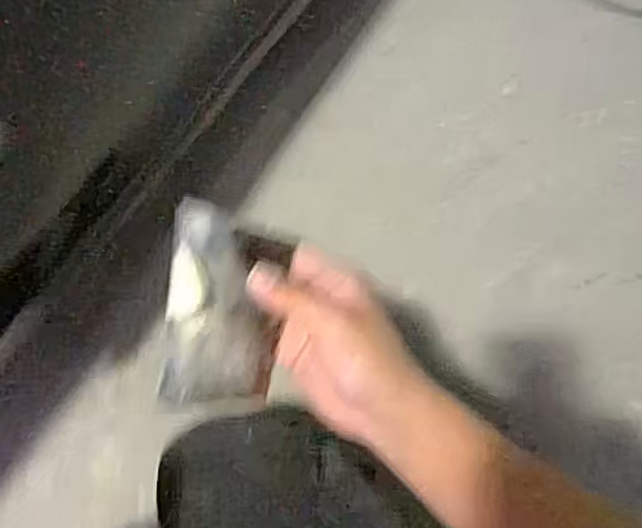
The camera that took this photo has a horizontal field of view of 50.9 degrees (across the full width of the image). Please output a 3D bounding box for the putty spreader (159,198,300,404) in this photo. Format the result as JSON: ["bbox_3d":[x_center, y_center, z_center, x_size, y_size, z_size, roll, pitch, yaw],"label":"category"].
[{"bbox_3d":[-0.058,0.028,0.416,0.073,0.132,0.011,2,23,-25],"label":"putty spreader"}]

